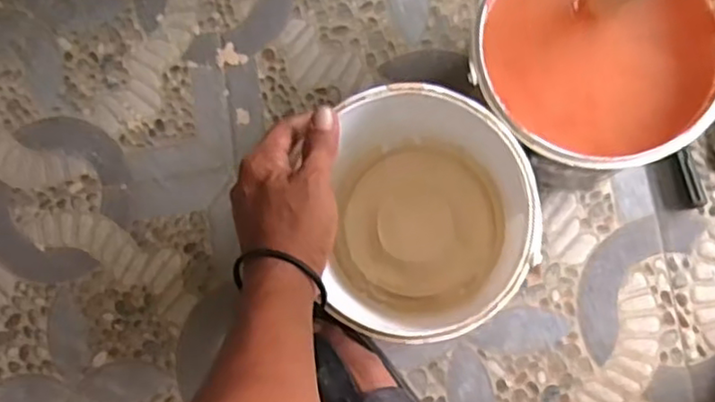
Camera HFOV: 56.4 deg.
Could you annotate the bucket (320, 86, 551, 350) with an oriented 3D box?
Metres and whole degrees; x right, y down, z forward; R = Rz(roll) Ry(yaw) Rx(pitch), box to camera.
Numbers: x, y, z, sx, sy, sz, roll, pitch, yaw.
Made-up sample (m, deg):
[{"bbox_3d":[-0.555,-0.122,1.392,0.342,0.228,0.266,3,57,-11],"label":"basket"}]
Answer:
[{"bbox_3d":[0.059,0.005,0.565,0.172,0.183,0.204,1,84,7],"label":"bucket"}]

